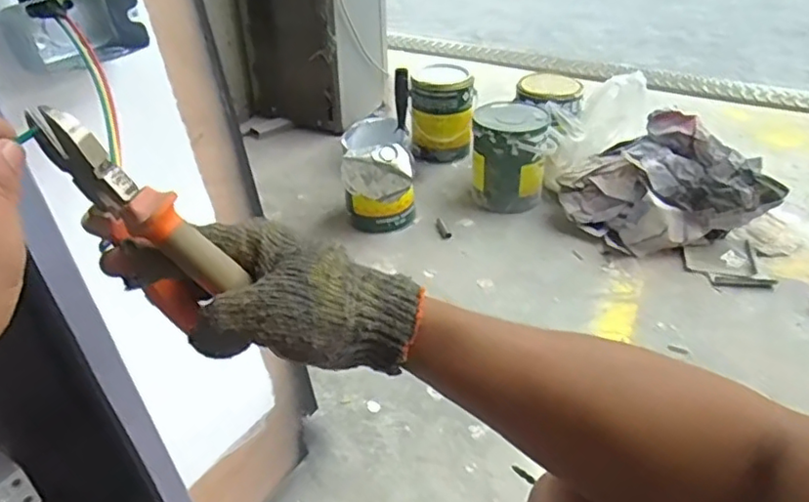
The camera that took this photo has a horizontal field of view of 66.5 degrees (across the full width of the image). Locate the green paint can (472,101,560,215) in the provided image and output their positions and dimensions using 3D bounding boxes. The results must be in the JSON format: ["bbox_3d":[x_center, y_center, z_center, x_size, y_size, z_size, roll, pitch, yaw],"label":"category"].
[{"bbox_3d":[0.244,-0.212,1.399,0.169,0.212,0.154,0,34,0],"label":"green paint can"}]

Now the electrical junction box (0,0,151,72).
[{"bbox_3d":[-0.263,-0.185,0.504,0.088,0.059,0.070,-28,43,-34],"label":"electrical junction box"}]

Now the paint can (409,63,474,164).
[{"bbox_3d":[0.097,-0.357,1.603,0.154,0.199,0.166,3,34,5],"label":"paint can"}]

